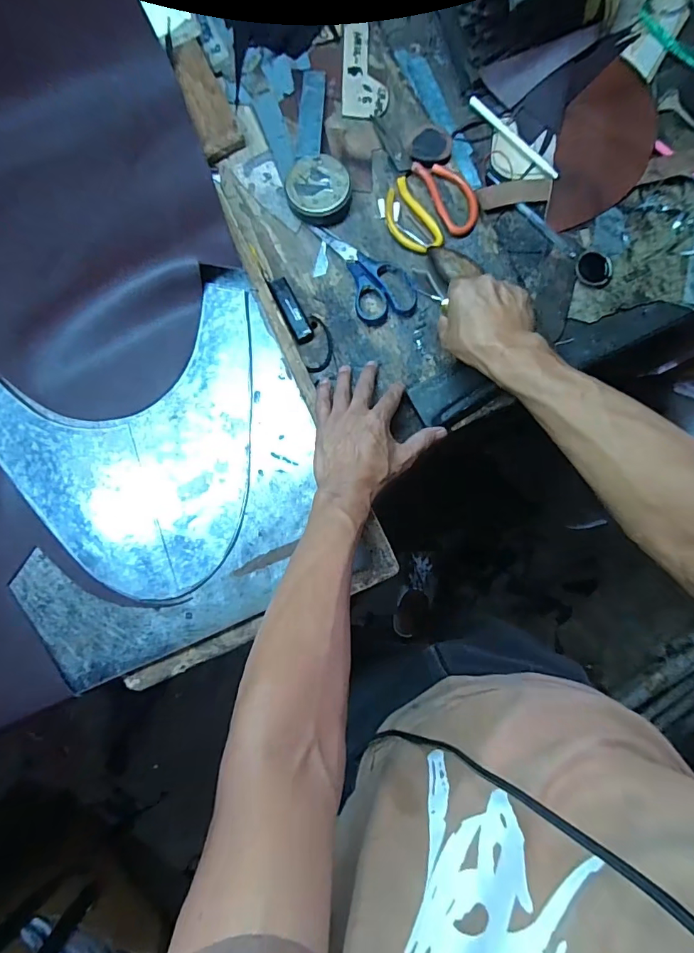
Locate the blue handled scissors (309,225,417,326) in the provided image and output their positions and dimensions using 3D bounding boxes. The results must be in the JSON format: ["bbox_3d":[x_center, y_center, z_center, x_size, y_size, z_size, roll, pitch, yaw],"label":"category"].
[{"bbox_3d":[0.022,-0.247,0.532,0.073,0.010,0.149,-32,87,0],"label":"blue handled scissors"}]

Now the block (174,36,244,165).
[{"bbox_3d":[-0.172,-0.462,0.556,0.049,0.021,0.141,-21,87,1],"label":"block"}]

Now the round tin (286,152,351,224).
[{"bbox_3d":[-0.033,-0.336,0.535,0.073,0.017,0.076,-11,87,-2],"label":"round tin"}]

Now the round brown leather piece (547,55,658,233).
[{"bbox_3d":[0.313,-0.399,0.553,0.108,0.009,0.210,10,89,2],"label":"round brown leather piece"}]

